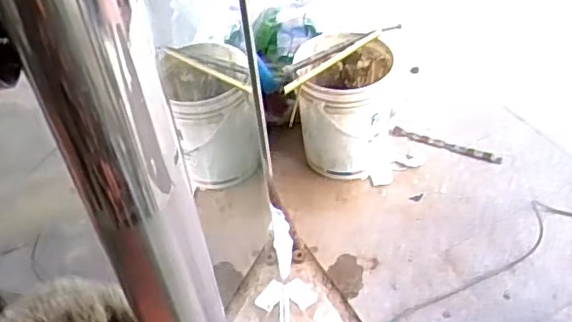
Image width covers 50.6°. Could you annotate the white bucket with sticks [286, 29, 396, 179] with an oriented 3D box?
[{"bbox_3d":[0.165,-0.165,1.816,0.272,0.358,0.264,-4,44,4],"label":"white bucket with sticks"}]

